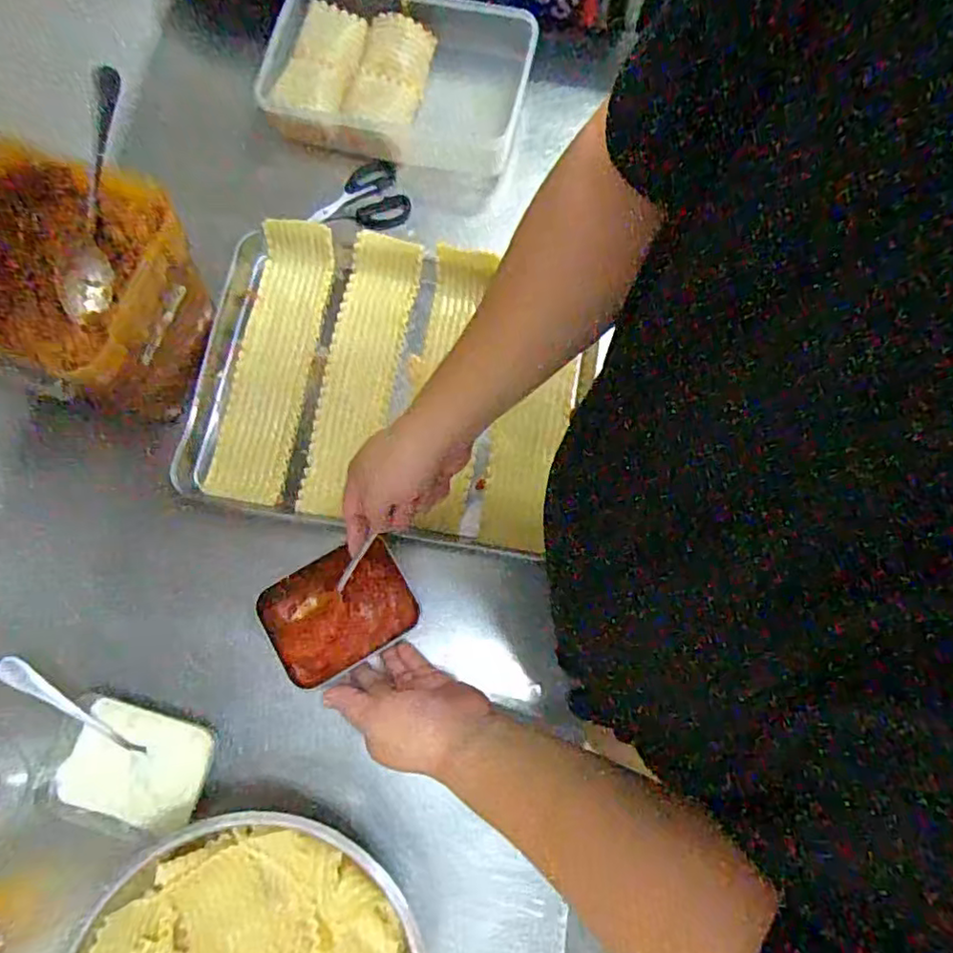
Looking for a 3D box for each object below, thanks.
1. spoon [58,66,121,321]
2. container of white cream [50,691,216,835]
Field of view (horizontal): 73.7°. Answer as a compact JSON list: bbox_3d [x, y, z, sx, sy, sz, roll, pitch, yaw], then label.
[{"bbox_3d":[-0.315,-0.228,0.524,0.031,0.034,0.191,17,104,3],"label":"spoon"},{"bbox_3d":[-0.299,0.256,0.567,0.121,0.041,0.100,18,77,4],"label":"container of white cream"}]

